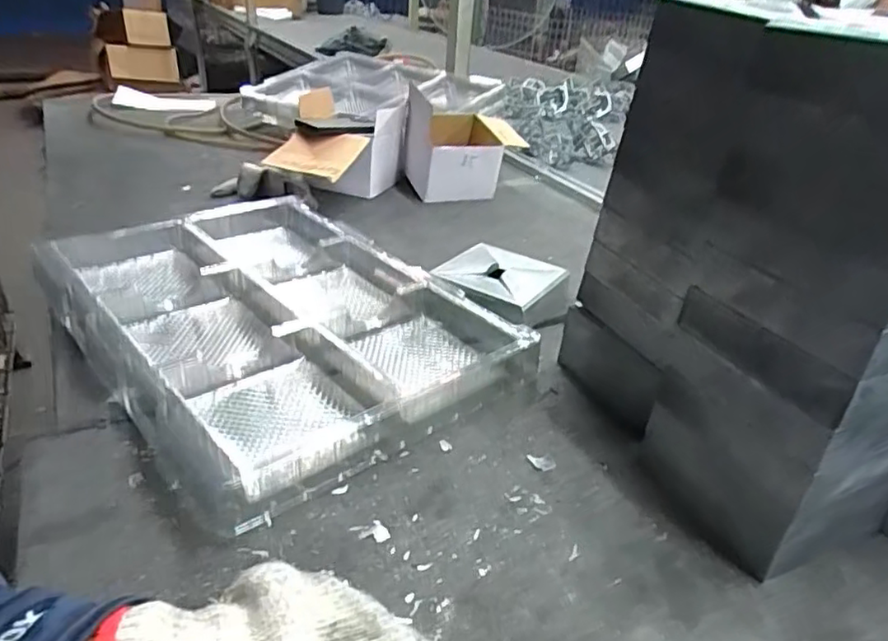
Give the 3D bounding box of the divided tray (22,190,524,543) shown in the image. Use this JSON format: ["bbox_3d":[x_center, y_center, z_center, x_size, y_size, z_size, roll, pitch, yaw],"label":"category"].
[{"bbox_3d":[-0.188,-0.020,0.656,0.328,0.043,0.477,-21,40,-37],"label":"divided tray"}]

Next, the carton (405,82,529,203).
[{"bbox_3d":[0.033,-0.281,1.054,0.187,0.130,0.126,-6,33,-19],"label":"carton"}]

